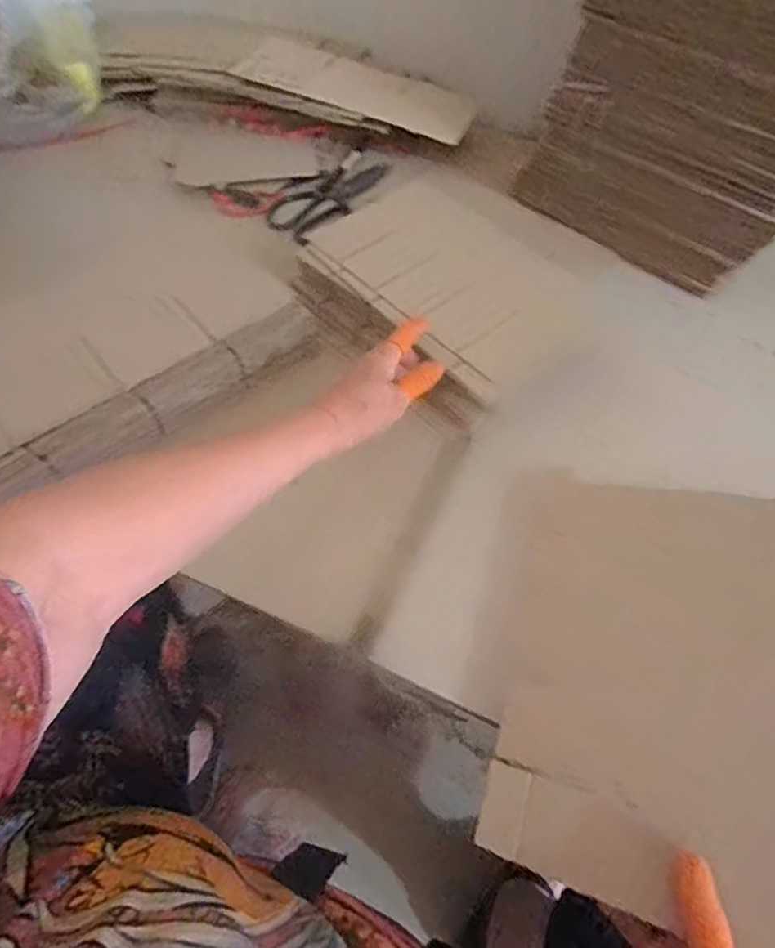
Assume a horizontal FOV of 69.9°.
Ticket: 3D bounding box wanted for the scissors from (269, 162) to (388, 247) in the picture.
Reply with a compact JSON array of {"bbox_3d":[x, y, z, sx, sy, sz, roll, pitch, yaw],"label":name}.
[{"bbox_3d":[-0.076,-0.372,0.739,0.066,0.009,0.187,45,70,2],"label":"scissors"}]

